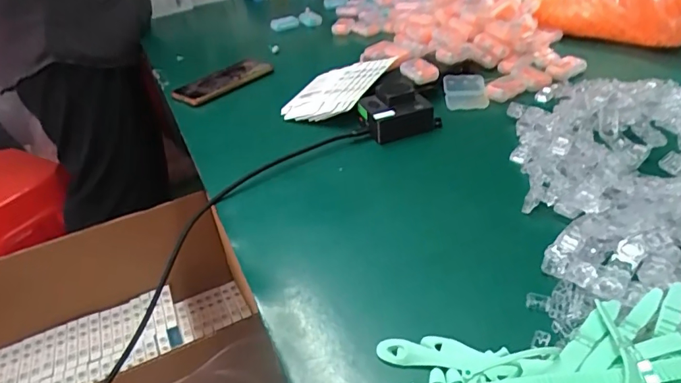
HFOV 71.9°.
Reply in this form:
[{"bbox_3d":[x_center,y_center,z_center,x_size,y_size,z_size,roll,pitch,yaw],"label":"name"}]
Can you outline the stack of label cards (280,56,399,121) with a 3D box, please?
[{"bbox_3d":[-0.004,-0.150,0.673,0.125,0.018,0.154,-1,39,34],"label":"stack of label cards"}]

